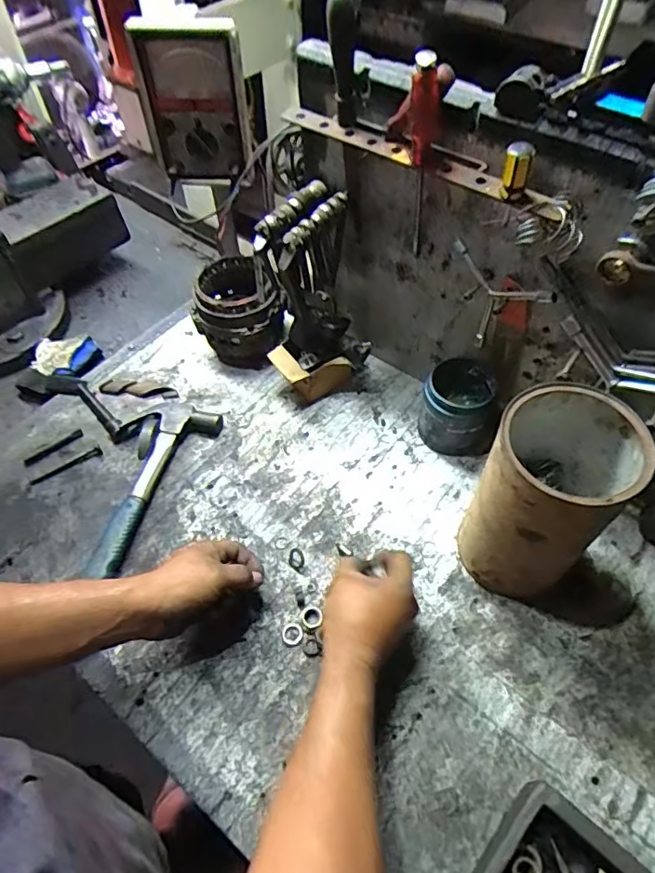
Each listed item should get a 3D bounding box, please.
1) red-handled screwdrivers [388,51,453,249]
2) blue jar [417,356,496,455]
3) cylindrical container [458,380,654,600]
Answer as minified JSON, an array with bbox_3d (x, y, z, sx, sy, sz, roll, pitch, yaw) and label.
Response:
[{"bbox_3d":[0.085,-0.274,0.547,0.051,0.205,0.066,2,55,2],"label":"red-handled screwdrivers"},{"bbox_3d":[0.173,-0.037,0.729,0.083,0.105,0.079,0,55,0],"label":"blue jar"},{"bbox_3d":[0.219,0.068,0.570,0.120,0.234,0.128,0,55,0],"label":"cylindrical container"}]

